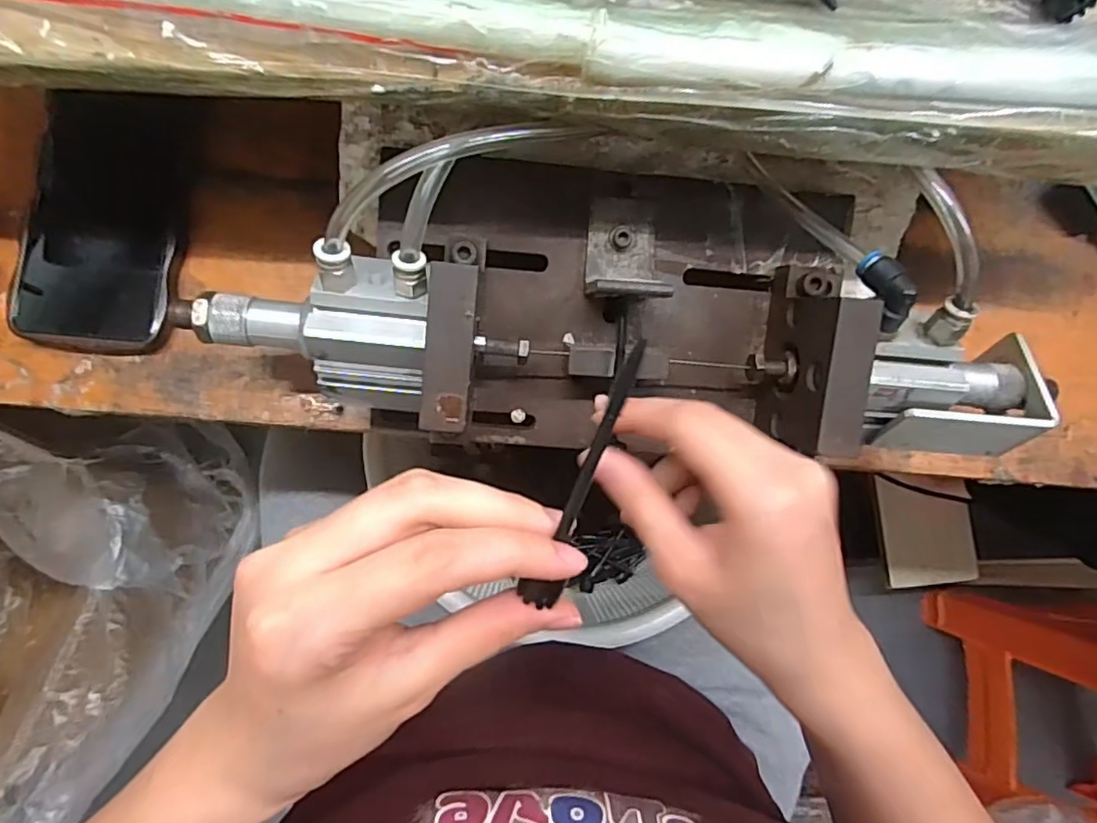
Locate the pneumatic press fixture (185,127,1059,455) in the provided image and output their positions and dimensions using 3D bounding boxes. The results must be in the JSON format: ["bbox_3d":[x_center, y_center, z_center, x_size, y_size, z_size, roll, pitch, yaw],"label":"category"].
[{"bbox_3d":[0.045,-0.059,0.309,0.417,0.113,0.152,4,82,-5],"label":"pneumatic press fixture"}]

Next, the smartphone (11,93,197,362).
[{"bbox_3d":[-0.243,-0.104,0.331,0.081,0.009,0.140,6,86,-4],"label":"smartphone"}]

